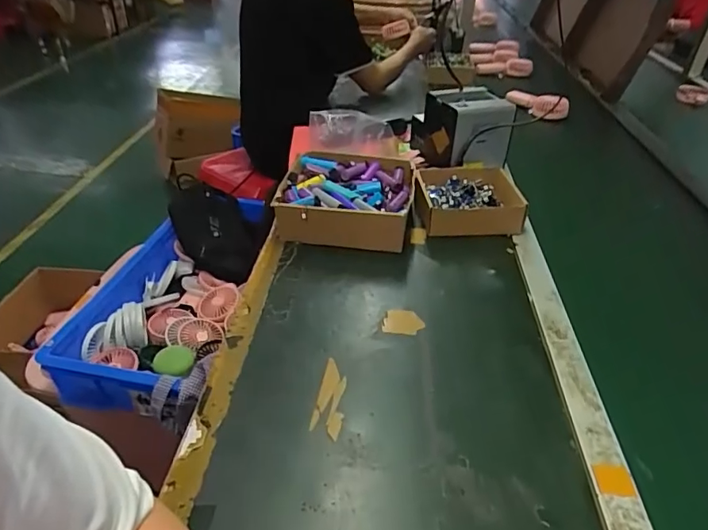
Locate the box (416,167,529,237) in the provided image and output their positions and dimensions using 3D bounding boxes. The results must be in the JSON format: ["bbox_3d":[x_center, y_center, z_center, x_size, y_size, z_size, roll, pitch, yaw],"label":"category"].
[{"bbox_3d":[0.196,-0.113,0.854,0.169,0.059,0.160,-1,36,-2],"label":"box"}]

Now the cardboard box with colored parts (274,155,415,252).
[{"bbox_3d":[-0.009,-0.111,0.824,0.210,0.079,0.213,5,37,6],"label":"cardboard box with colored parts"}]

